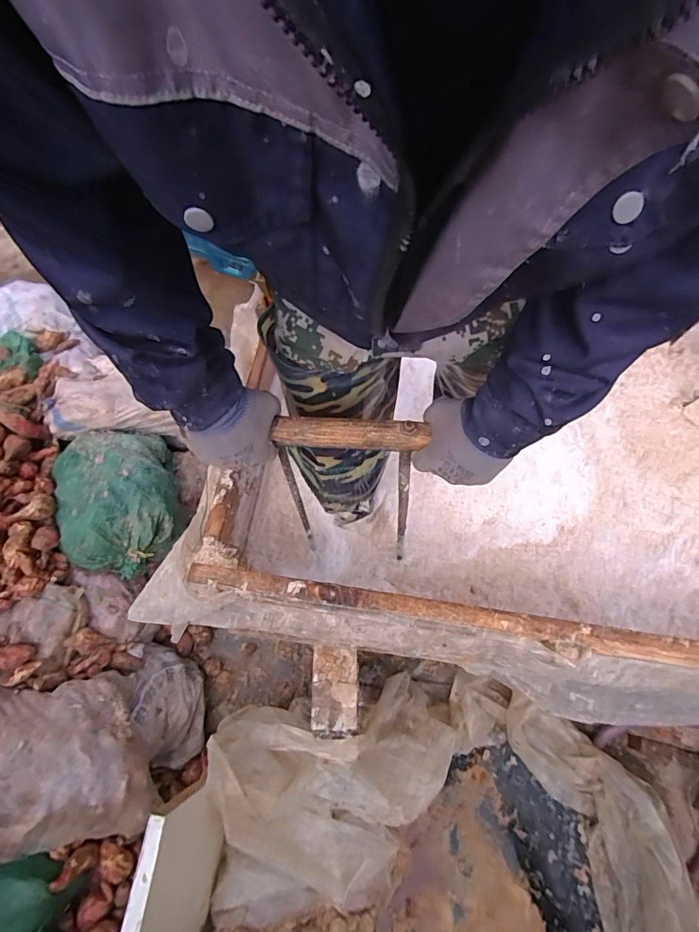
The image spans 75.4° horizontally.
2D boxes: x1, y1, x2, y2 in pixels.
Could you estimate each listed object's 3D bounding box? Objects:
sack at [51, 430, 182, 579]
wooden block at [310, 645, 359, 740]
[{"bbox_3d":[-0.858,0.120,1.680,0.401,0.253,0.498,-14,66,-5],"label":"sack"},{"bbox_3d":[-0.043,0.622,1.251,0.123,0.027,0.227,1,65,2],"label":"wooden block"}]

